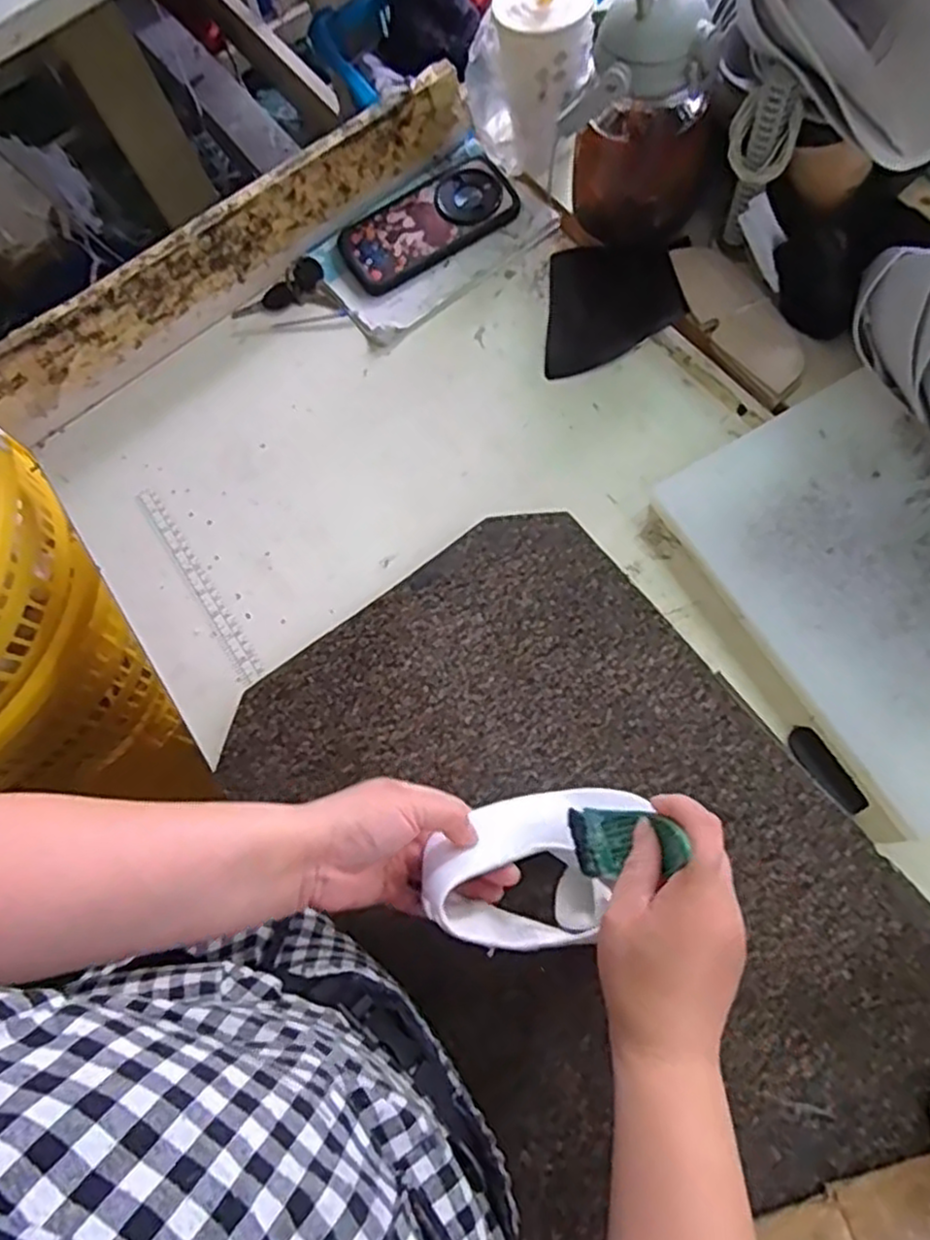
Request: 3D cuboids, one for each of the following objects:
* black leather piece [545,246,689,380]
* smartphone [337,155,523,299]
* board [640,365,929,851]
[{"bbox_3d":[0.134,-0.282,0.645,0.115,0.009,0.131,1,74,15],"label":"black leather piece"},{"bbox_3d":[-0.035,-0.386,0.697,0.170,0.013,0.088,-30,80,2],"label":"smartphone"},{"bbox_3d":[0.287,-0.022,0.501,0.200,0.020,0.288,-32,70,3],"label":"board"}]

